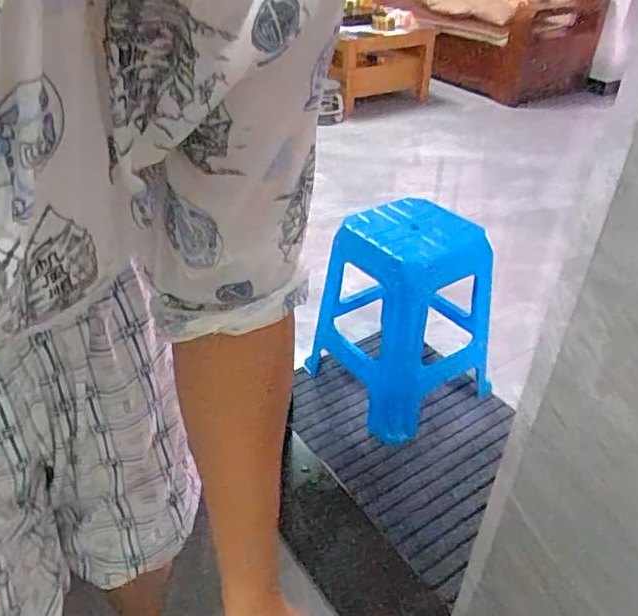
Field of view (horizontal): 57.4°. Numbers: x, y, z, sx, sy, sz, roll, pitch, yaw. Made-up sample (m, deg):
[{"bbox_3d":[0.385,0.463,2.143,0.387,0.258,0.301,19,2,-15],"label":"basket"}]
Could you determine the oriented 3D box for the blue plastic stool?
[{"bbox_3d":[0.207,0.010,1.514,0.366,0.474,0.380,-27,43,-31],"label":"blue plastic stool"}]

